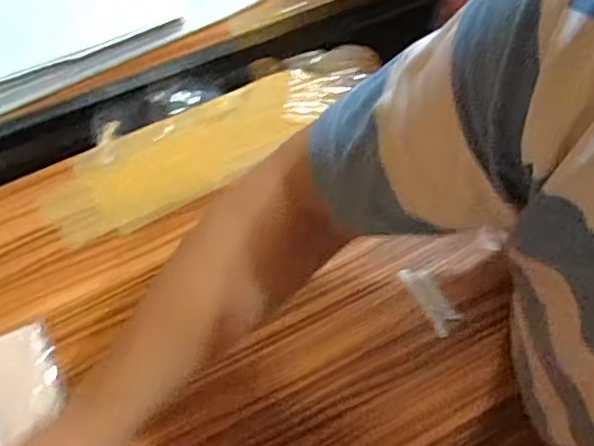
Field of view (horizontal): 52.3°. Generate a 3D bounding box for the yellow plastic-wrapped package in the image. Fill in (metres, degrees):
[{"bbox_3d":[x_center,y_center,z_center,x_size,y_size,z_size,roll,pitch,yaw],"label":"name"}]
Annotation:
[{"bbox_3d":[-0.079,-0.098,0.672,0.392,0.017,0.110,-26,72,-11],"label":"yellow plastic-wrapped package"}]

